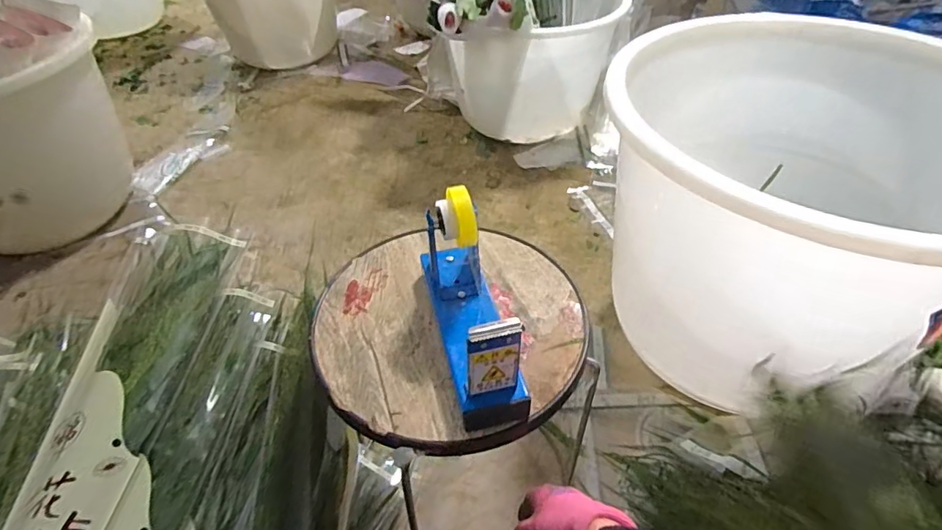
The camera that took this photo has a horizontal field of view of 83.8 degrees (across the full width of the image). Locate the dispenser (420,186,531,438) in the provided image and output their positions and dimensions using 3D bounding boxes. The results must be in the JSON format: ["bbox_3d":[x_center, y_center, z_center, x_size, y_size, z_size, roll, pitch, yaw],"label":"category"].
[{"bbox_3d":[0.001,0.031,0.476,0.060,0.133,0.182,-11,45,-9],"label":"dispenser"}]

